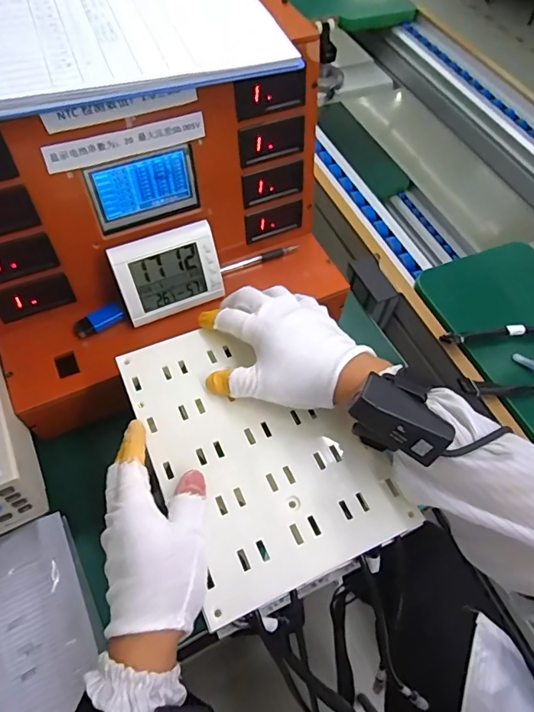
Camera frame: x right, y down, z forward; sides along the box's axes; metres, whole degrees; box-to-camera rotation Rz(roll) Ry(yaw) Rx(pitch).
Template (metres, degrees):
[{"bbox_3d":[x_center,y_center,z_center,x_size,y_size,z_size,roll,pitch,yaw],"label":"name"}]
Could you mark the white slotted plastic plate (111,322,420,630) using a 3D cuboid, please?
[{"bbox_3d":[-0.009,0.067,0.391,0.166,0.008,0.236,-21,62,-16],"label":"white slotted plastic plate"}]

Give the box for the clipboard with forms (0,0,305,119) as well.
[{"bbox_3d":[-0.154,-0.299,0.431,0.303,0.021,0.219,-17,61,-14],"label":"clipboard with forms"}]

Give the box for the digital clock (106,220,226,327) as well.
[{"bbox_3d":[-0.108,-0.089,0.521,0.111,0.092,0.022,-20,35,-16],"label":"digital clock"}]

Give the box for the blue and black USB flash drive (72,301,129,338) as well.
[{"bbox_3d":[-0.186,-0.040,0.528,0.057,0.011,0.025,-24,63,-18],"label":"blue and black USB flash drive"}]

